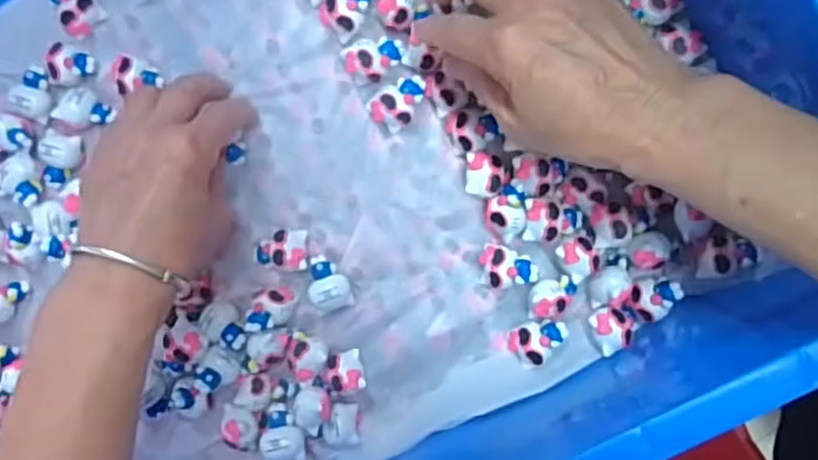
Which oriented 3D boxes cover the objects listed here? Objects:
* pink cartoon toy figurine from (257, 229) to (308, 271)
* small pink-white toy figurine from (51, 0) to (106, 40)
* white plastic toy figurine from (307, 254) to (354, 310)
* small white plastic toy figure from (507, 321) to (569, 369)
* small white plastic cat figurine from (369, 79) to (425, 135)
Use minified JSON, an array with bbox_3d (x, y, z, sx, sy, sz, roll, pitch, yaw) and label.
[{"bbox_3d":[-0.077,0.012,0.422,0.030,0.016,0.023,3,94,5],"label":"pink cartoon toy figurine"},{"bbox_3d":[-0.205,-0.134,0.424,0.027,0.018,0.025,39,96,2],"label":"small pink-white toy figurine"},{"bbox_3d":[-0.049,0.032,0.424,0.024,0.010,0.032,-13,92,6],"label":"white plastic toy figurine"},{"bbox_3d":[0.076,0.065,0.410,0.024,0.017,0.033,43,96,1],"label":"small white plastic toy figure"},{"bbox_3d":[-0.005,-0.074,0.412,0.033,0.018,0.022,-41,89,6],"label":"small white plastic cat figurine"}]

